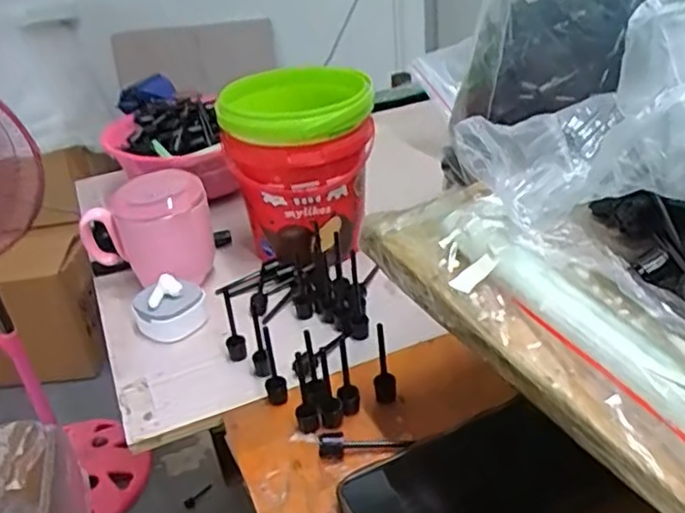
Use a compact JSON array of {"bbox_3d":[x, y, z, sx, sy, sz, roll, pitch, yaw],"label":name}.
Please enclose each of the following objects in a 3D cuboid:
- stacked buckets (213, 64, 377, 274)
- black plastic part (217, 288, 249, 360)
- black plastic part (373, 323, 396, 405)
[{"bbox_3d":[-0.037,-0.079,0.611,0.130,0.158,0.133,-11,32,-8],"label":"stacked buckets"},{"bbox_3d":[-0.095,0.050,0.542,0.015,0.016,0.103,-13,33,-12],"label":"black plastic part"},{"bbox_3d":[0.028,0.072,0.437,0.014,0.064,0.015,-3,32,5],"label":"black plastic part"}]

